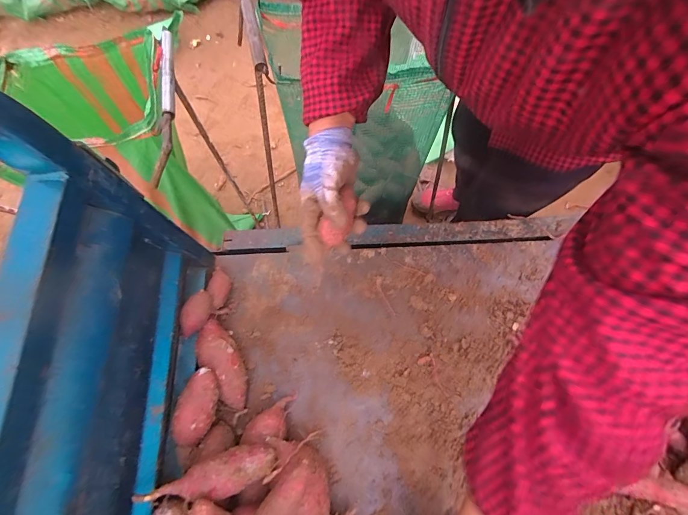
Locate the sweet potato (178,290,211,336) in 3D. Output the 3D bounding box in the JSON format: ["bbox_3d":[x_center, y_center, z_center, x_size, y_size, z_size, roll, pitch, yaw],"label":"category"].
[{"bbox_3d":[-0.214,0.082,0.485,0.028,0.035,0.065,26,73,11],"label":"sweet potato"}]

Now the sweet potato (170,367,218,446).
[{"bbox_3d":[-0.192,0.194,0.439,0.042,0.035,0.092,8,70,5],"label":"sweet potato"}]

